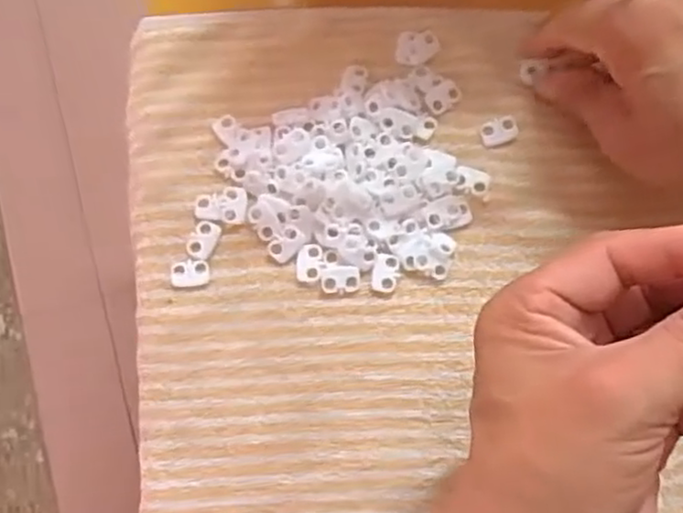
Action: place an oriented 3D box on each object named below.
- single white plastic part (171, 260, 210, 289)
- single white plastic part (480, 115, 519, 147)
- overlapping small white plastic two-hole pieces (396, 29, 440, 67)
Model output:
[{"bbox_3d":[-0.072,0.008,0.330,0.018,0.004,0.013,-6,77,-1],"label":"single white plastic part"},{"bbox_3d":[0.078,-0.063,0.342,0.018,0.004,0.013,-17,77,-3],"label":"single white plastic part"},{"bbox_3d":[0.039,-0.106,0.351,0.022,0.004,0.018,0,77,1],"label":"overlapping small white plastic two-hole pieces"}]

